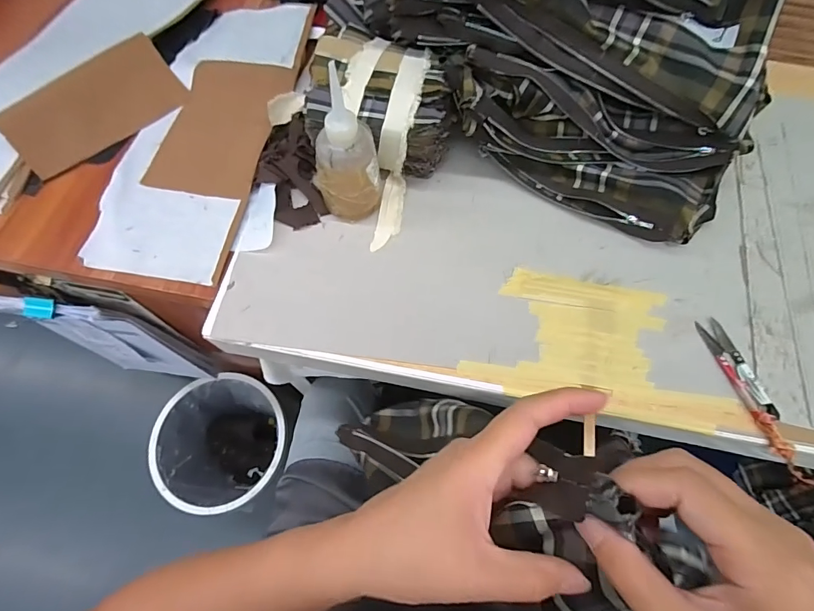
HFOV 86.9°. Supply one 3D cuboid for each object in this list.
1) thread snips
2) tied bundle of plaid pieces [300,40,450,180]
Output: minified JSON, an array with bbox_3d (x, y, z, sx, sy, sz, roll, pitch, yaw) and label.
[{"bbox_3d":[0.313,0.058,0.407,0.026,0.011,0.099,-14,68,-4],"label":"thread snips"},{"bbox_3d":[-0.033,-0.226,0.494,0.161,0.089,0.135,8,68,5],"label":"tied bundle of plaid pieces"}]

